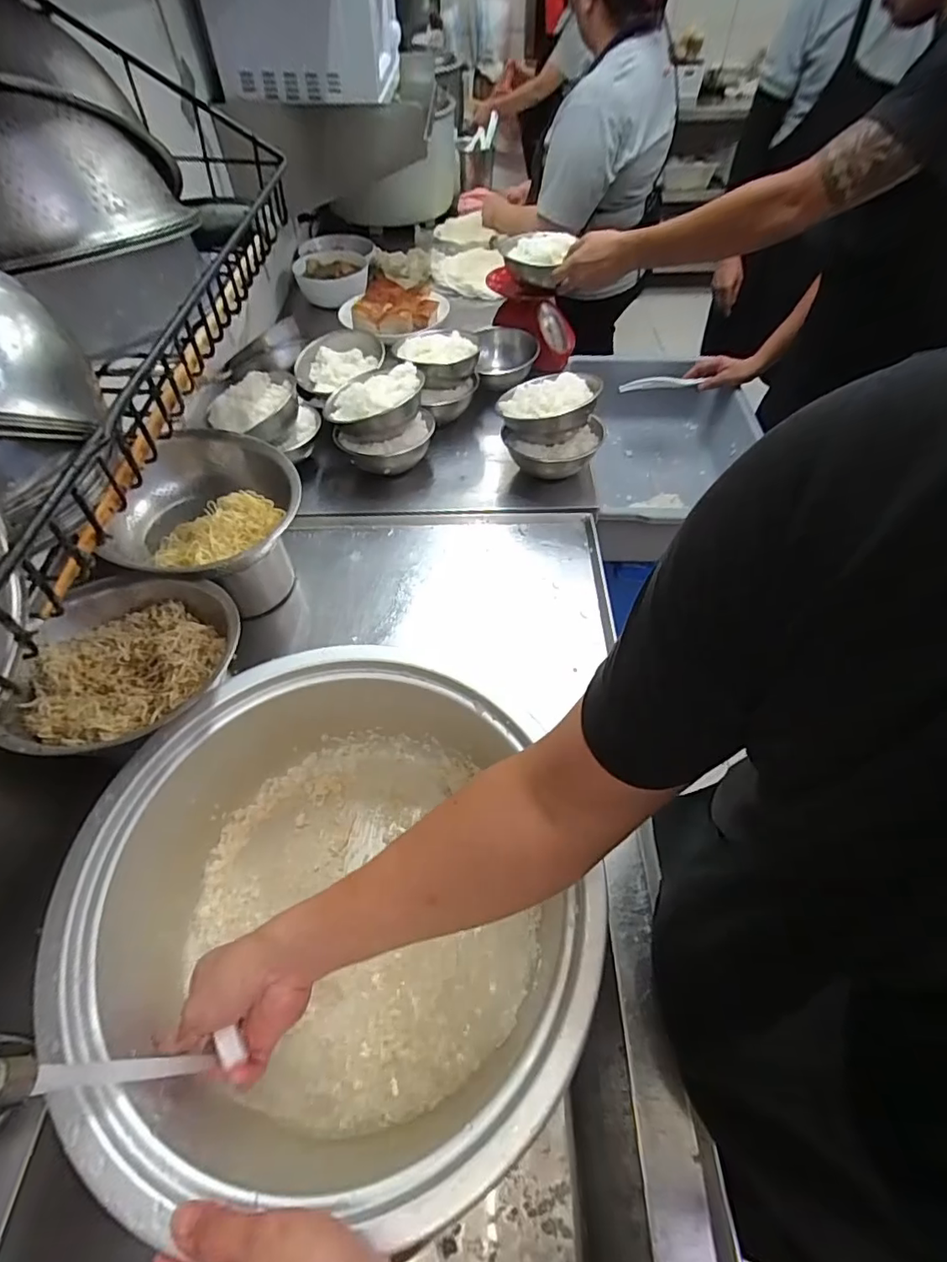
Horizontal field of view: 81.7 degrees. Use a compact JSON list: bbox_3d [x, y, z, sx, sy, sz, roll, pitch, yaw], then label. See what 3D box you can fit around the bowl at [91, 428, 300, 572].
[{"bbox_3d":[-0.349,-0.164,0.737,0.207,0.095,0.232,23,57,15],"label":"bowl"}]

